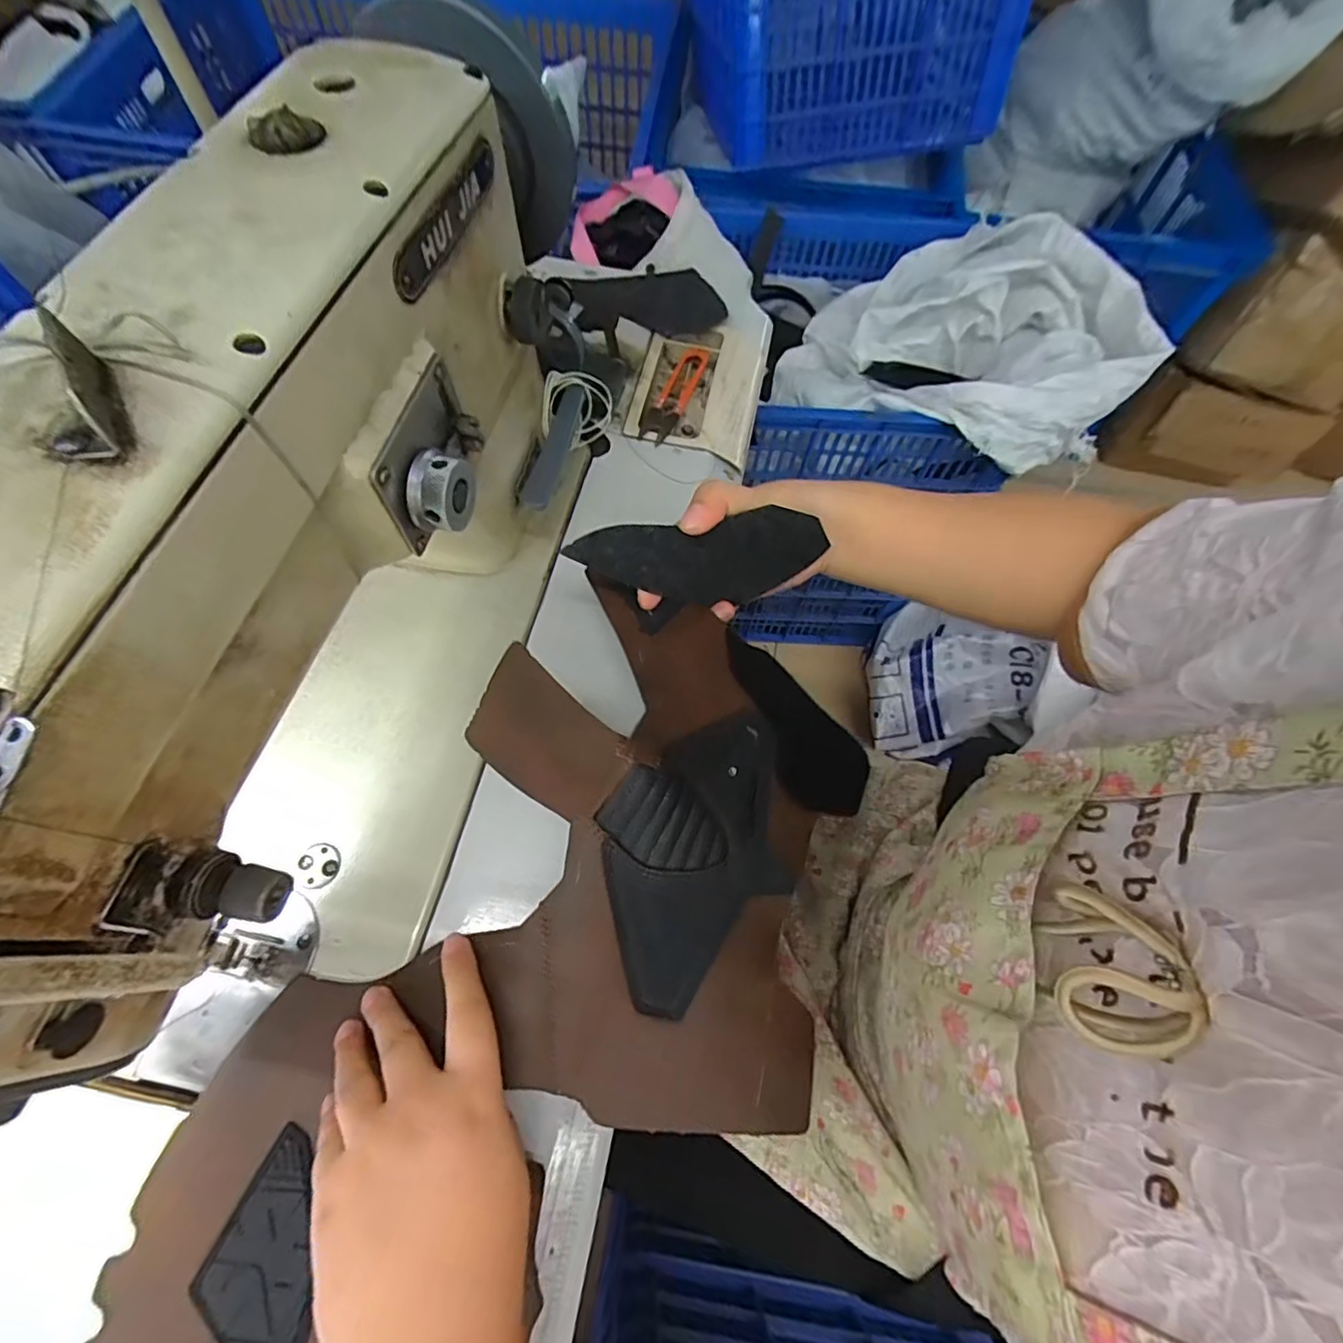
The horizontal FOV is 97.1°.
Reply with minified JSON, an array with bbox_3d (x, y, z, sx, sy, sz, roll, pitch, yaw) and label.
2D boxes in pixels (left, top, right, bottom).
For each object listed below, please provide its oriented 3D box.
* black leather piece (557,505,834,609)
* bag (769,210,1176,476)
[{"bbox_3d":[0.019,-0.074,0.353,0.131,0.088,0.007,12,54,-33],"label":"black leather piece"},{"bbox_3d":[0.383,-0.443,0.785,0.425,0.143,0.350,19,67,5],"label":"bag"}]

